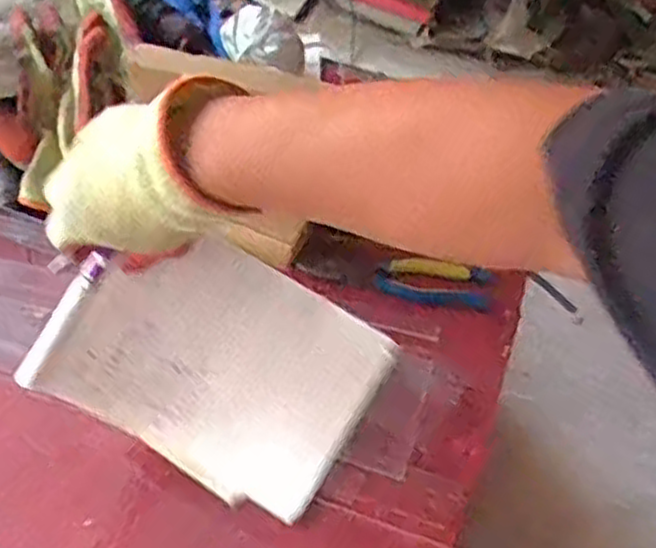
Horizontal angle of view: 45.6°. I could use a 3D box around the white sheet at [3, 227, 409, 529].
[{"bbox_3d":[-0.092,0.073,0.652,0.256,0.020,0.180,32,86,-10],"label":"white sheet"}]

